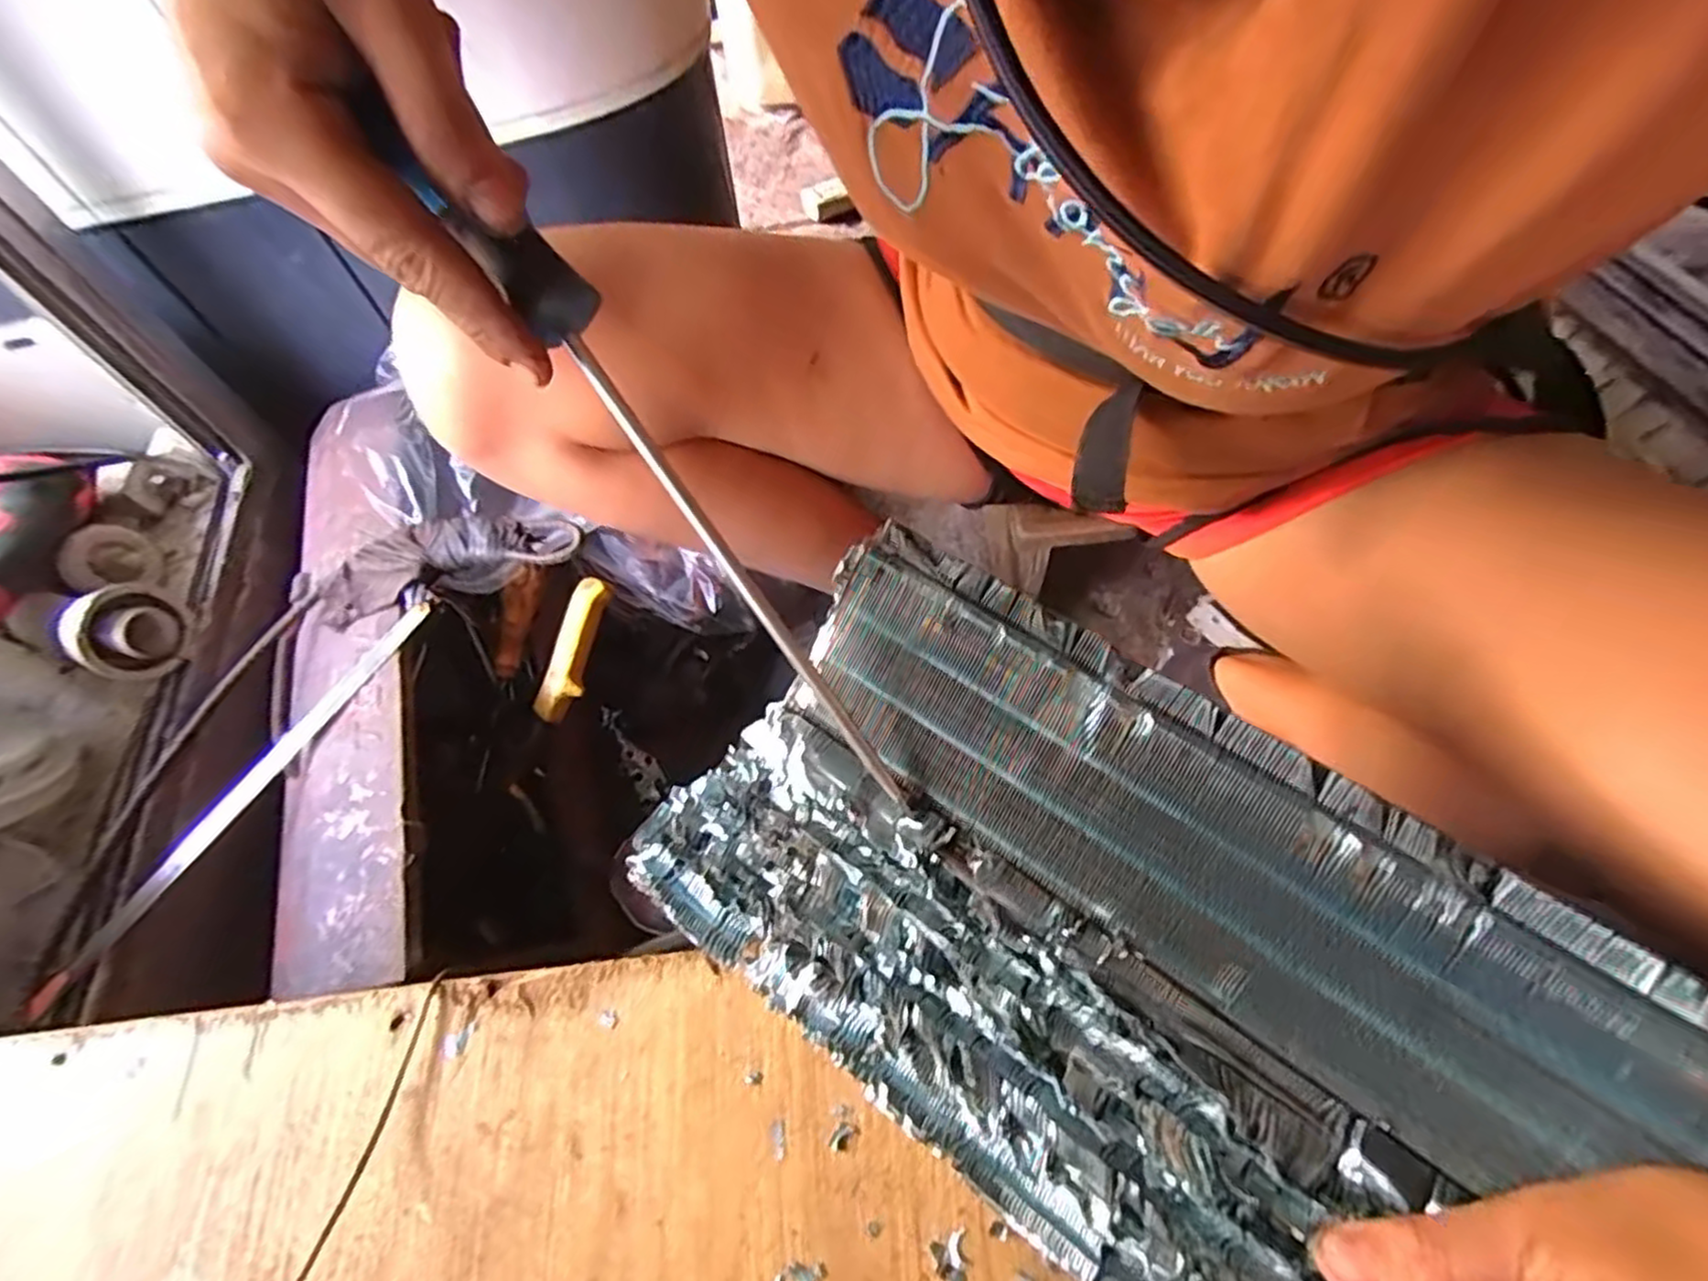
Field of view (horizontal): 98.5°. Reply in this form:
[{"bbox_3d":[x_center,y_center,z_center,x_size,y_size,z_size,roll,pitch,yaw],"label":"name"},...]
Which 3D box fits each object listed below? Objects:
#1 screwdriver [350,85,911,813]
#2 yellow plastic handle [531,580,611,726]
[{"bbox_3d":[-0.055,-0.048,0.229,0.028,0.030,0.243,-40,105,-20],"label":"screwdriver"},{"bbox_3d":[-0.198,0.007,0.520,0.022,0.023,0.103,16,85,11],"label":"yellow plastic handle"}]

